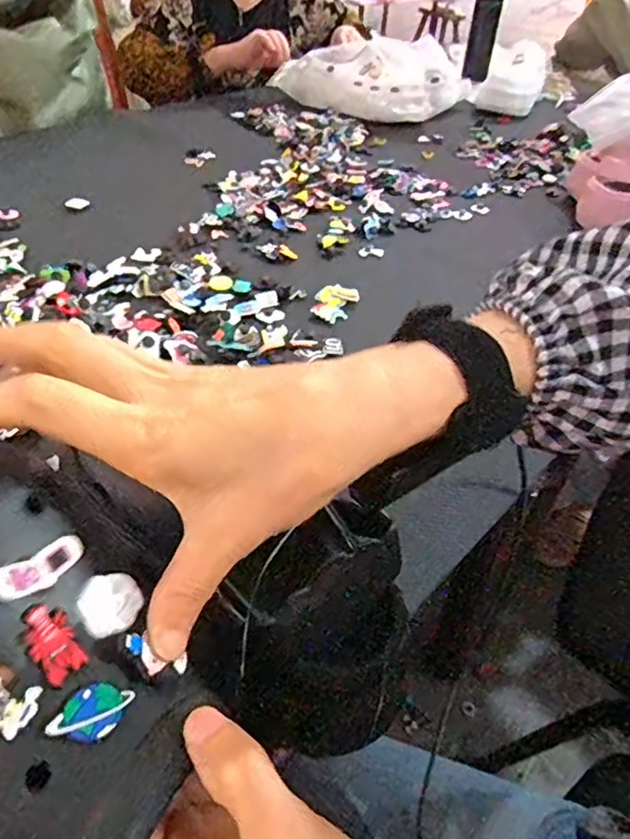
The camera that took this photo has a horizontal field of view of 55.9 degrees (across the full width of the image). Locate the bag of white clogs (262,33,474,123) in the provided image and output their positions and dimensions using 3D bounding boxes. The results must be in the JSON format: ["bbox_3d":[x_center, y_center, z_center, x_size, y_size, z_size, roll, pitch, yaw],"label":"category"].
[{"bbox_3d":[0.131,-0.735,1.255,0.322,0.109,0.305,26,46,21],"label":"bag of white clogs"}]

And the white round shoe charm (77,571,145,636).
[{"bbox_3d":[-0.078,0.070,0.226,0.022,0.010,0.022,18,55,-27],"label":"white round shoe charm"}]

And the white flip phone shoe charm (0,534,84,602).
[{"bbox_3d":[-0.097,0.053,0.211,0.004,0.013,0.035,-19,6,35],"label":"white flip phone shoe charm"}]

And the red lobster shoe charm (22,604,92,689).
[{"bbox_3d":[-0.091,0.077,0.206,0.015,0.004,0.027,-29,87,-43],"label":"red lobster shoe charm"}]

